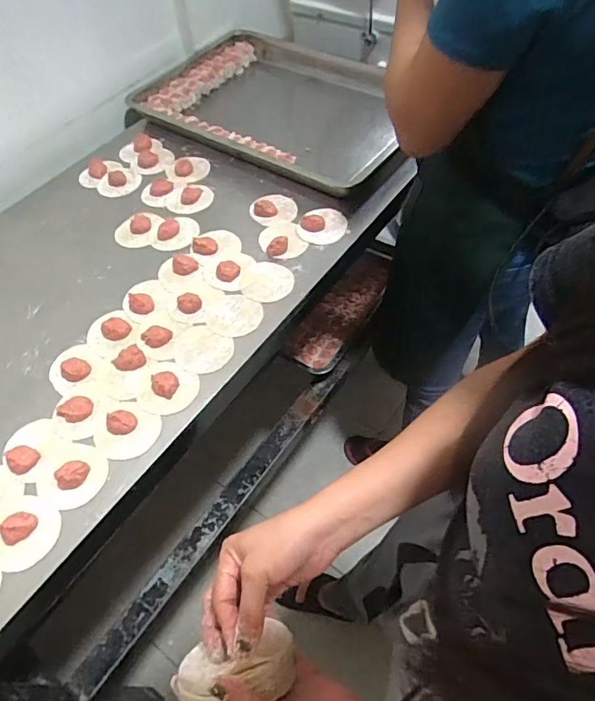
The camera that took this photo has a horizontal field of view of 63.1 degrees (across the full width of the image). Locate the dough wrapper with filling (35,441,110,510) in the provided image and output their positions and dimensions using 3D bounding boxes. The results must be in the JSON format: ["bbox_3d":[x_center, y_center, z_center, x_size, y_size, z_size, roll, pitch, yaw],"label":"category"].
[{"bbox_3d":[-0.278,0.146,0.585,0.089,0.021,0.075,27,62,22],"label":"dough wrapper with filling"}]

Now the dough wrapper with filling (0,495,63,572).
[{"bbox_3d":[-0.314,0.200,0.546,0.080,0.016,0.071,30,63,23],"label":"dough wrapper with filling"}]

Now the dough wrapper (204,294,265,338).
[{"bbox_3d":[-0.097,-0.053,0.722,0.087,0.004,0.074,28,63,20],"label":"dough wrapper"}]

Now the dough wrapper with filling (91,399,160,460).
[{"bbox_3d":[-0.217,0.096,0.613,0.082,0.017,0.077,8,56,10],"label":"dough wrapper with filling"}]

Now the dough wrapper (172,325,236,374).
[{"bbox_3d":[-0.139,-0.002,0.693,0.087,0.004,0.073,25,61,21],"label":"dough wrapper"}]

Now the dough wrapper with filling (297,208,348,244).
[{"bbox_3d":[0.042,-0.214,0.816,0.080,0.017,0.079,5,56,9],"label":"dough wrapper with filling"}]

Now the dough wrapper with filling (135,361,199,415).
[{"bbox_3d":[-0.174,0.045,0.647,0.078,0.020,0.079,0,55,5],"label":"dough wrapper with filling"}]

